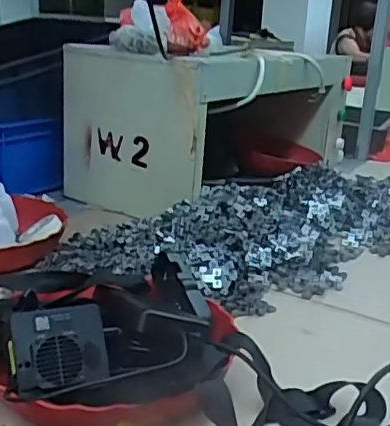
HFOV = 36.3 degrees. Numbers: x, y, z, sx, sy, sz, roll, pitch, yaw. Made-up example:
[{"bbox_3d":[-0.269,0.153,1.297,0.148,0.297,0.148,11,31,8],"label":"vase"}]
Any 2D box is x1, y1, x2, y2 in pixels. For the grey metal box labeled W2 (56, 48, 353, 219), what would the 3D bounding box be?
[{"bbox_3d":[0.061,-0.204,1.259,0.295,0.265,0.668,15,21,31],"label":"grey metal box labeled W2"}]

